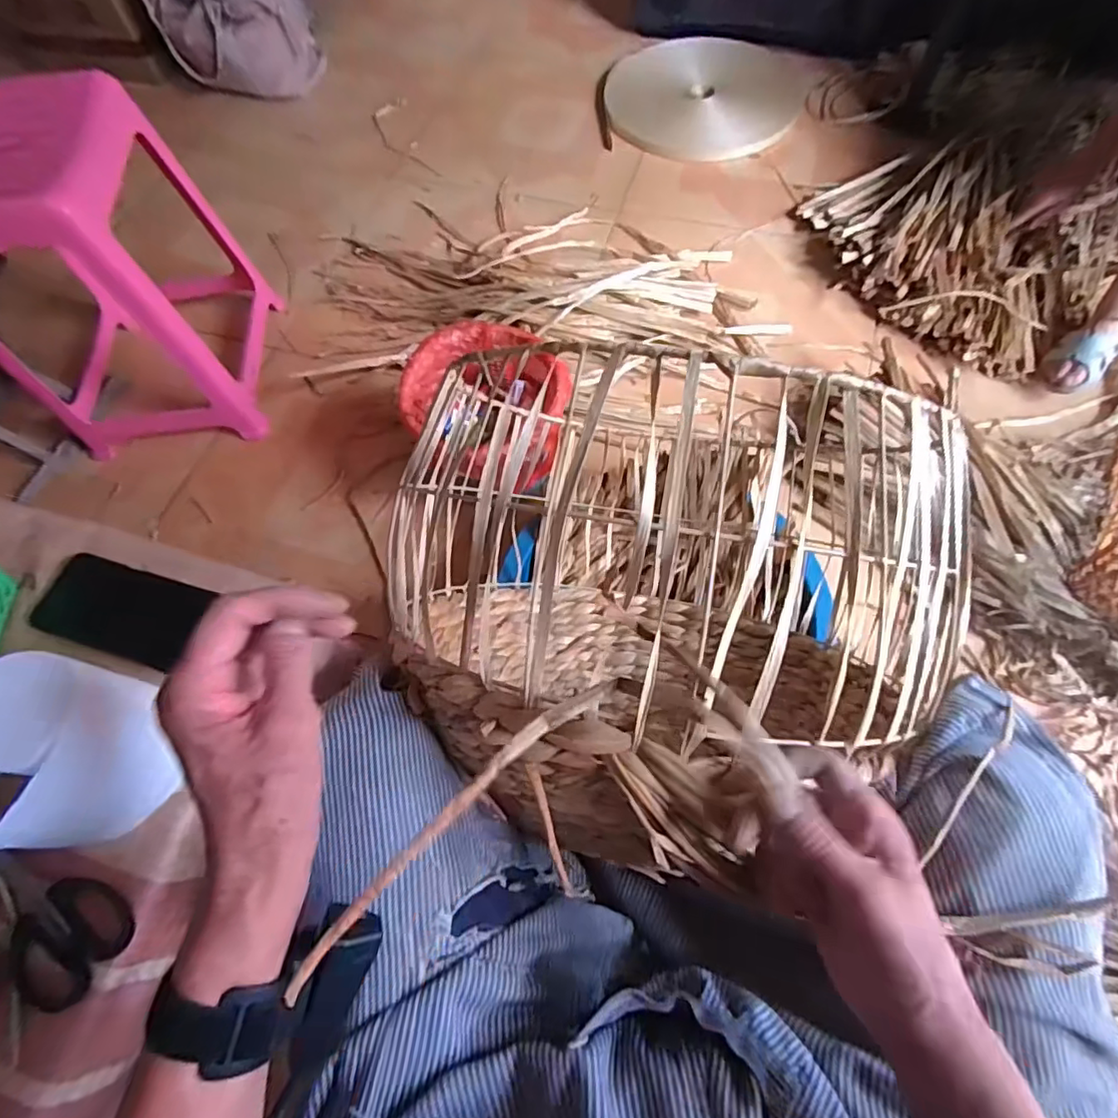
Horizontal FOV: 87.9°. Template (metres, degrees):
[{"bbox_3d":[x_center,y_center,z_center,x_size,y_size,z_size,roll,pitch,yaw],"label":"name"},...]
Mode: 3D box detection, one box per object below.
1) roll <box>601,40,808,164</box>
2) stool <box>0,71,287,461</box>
[{"bbox_3d":[0.372,-1.190,1.480,0.500,0.044,0.452,-1,66,3],"label":"roll"},{"bbox_3d":[-0.775,-0.480,1.002,0.341,0.459,0.371,-4,66,1],"label":"stool"}]

